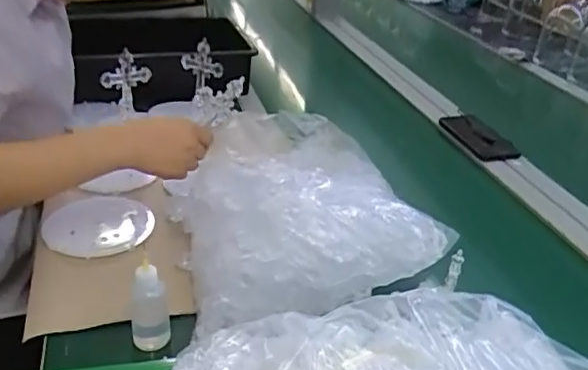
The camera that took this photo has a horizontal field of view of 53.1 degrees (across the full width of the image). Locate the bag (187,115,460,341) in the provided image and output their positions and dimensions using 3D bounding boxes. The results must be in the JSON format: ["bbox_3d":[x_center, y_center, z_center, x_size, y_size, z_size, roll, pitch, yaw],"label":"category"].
[{"bbox_3d":[0.000,0.020,0.615,0.221,0.108,0.247,-5,30,-16],"label":"bag"}]

